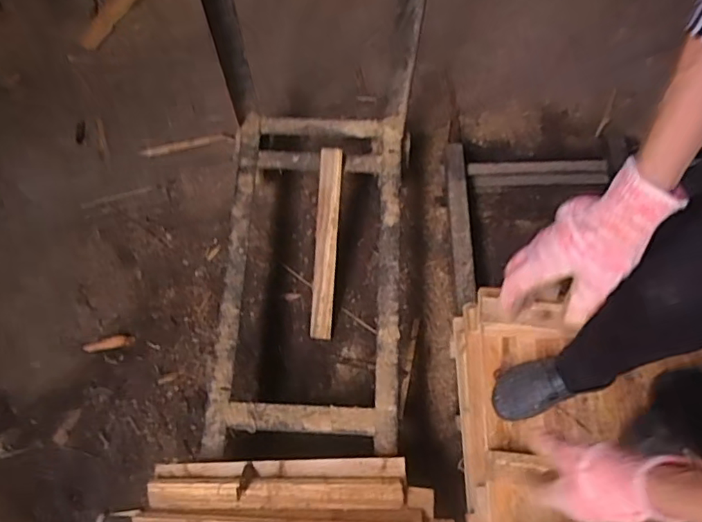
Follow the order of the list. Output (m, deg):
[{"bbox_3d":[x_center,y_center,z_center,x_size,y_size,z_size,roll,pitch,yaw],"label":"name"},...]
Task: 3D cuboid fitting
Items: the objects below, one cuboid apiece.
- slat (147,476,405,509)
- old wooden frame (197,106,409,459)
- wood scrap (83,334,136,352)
[{"bbox_3d":[-0.140,0.439,1.017,0.476,0.030,0.054,0,68,0],"label":"slat"},{"bbox_3d":[-0.094,0.041,1.339,0.410,0.248,0.801,4,68,1],"label":"old wooden frame"},{"bbox_3d":[-0.629,0.213,1.394,0.127,0.010,0.034,-10,69,-6],"label":"wood scrap"}]

